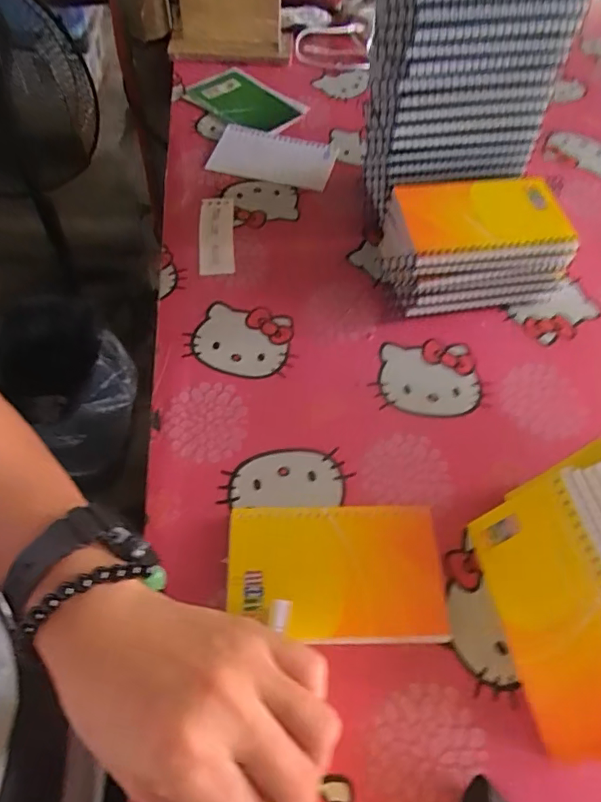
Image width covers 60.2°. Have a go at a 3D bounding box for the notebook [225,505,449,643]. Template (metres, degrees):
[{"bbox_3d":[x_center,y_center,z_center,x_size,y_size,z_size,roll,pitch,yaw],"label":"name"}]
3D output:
[{"bbox_3d":[0.021,0.106,0.322,0.130,0.009,0.081,0,57,-3],"label":"notebook"}]

